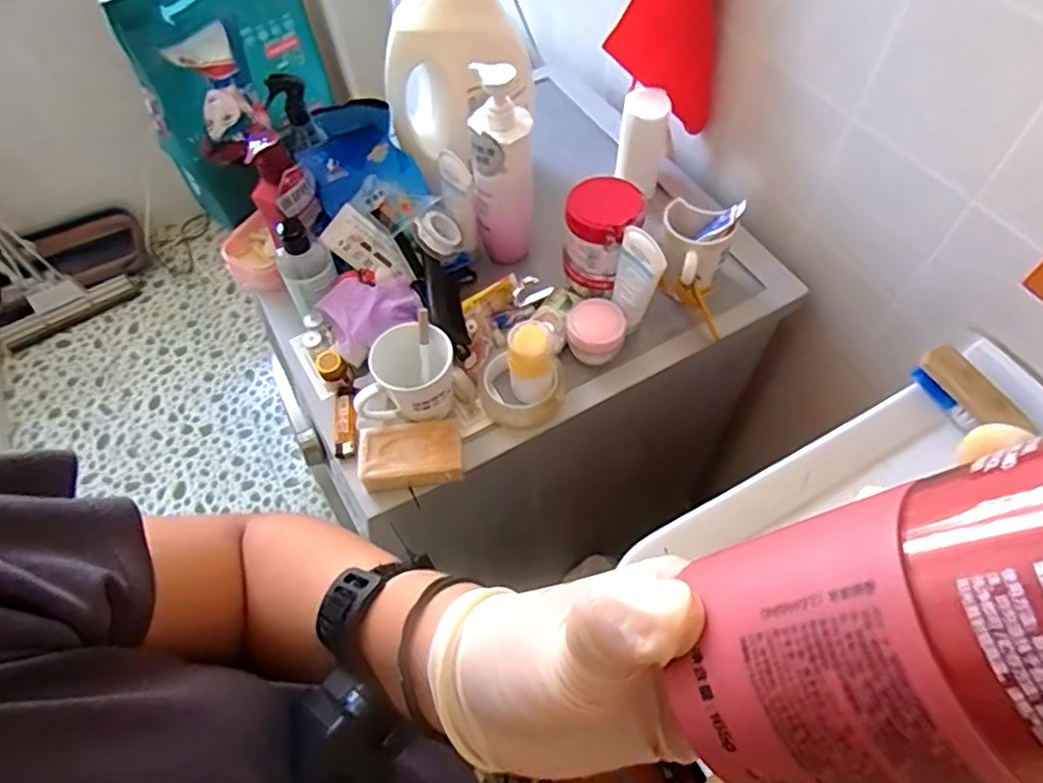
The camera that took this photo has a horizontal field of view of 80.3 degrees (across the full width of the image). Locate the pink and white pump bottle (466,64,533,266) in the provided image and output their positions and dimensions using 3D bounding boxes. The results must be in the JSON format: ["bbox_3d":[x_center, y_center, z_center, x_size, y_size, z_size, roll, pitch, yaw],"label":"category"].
[{"bbox_3d":[-0.021,-0.246,0.704,0.070,0.228,0.057,10,60,9],"label":"pink and white pump bottle"}]

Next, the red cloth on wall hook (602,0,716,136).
[{"bbox_3d":[0.180,-0.451,0.755,0.139,0.262,0.050,12,60,11],"label":"red cloth on wall hook"}]

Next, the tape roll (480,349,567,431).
[{"bbox_3d":[0.001,0.001,0.680,0.092,0.032,0.084,-1,59,2],"label":"tape roll"}]

